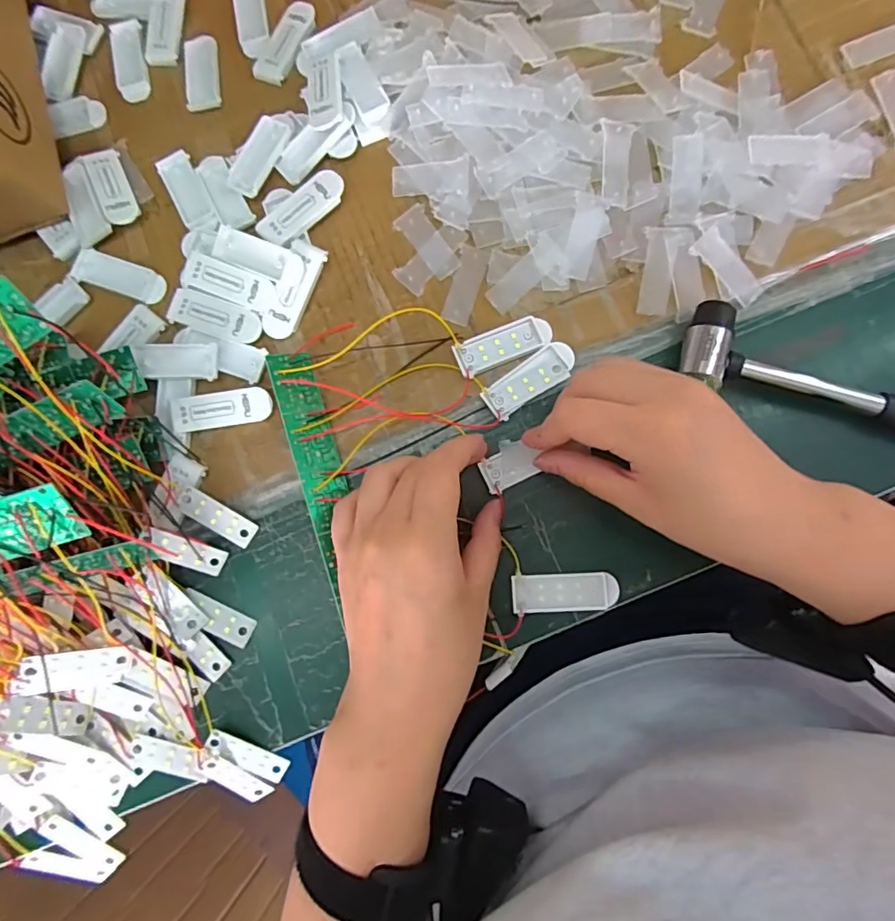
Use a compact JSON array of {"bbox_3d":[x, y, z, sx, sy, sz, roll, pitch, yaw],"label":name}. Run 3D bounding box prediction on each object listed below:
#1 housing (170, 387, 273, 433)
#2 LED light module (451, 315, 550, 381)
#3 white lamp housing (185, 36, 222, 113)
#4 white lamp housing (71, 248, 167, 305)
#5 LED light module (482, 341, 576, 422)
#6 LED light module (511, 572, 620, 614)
[{"bbox_3d":[-0.131,-0.030,0.305,0.055,0.004,0.021,-9,97,-7],"label":"housing"},{"bbox_3d":[0.033,-0.068,0.306,0.056,0.007,0.020,-23,83,1],"label":"LED light module"},{"bbox_3d":[-0.159,-0.251,0.338,0.021,0.004,0.053,-7,84,2],"label":"white lamp housing"},{"bbox_3d":[-0.200,-0.112,0.318,0.055,0.005,0.020,19,85,5],"label":"white lamp housing"},{"bbox_3d":[0.048,-0.046,0.302,0.057,0.008,0.022,-34,83,-1],"label":"LED light module"},{"bbox_3d":[0.065,0.073,0.289,0.057,0.007,0.020,-3,84,3],"label":"LED light module"}]

